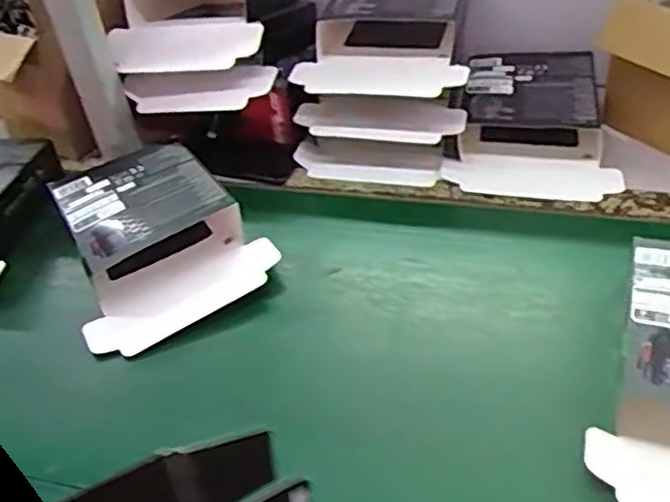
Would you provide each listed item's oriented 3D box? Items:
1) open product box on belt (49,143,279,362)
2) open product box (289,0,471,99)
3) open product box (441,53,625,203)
[{"bbox_3d":[-0.188,-0.012,0.728,0.190,0.075,0.225,-24,44,-21],"label":"open product box on belt"},{"bbox_3d":[0.064,-0.276,0.849,0.191,0.067,0.234,4,41,10],"label":"open product box"},{"bbox_3d":[0.243,-0.160,0.849,0.193,0.065,0.239,7,42,15],"label":"open product box"}]

